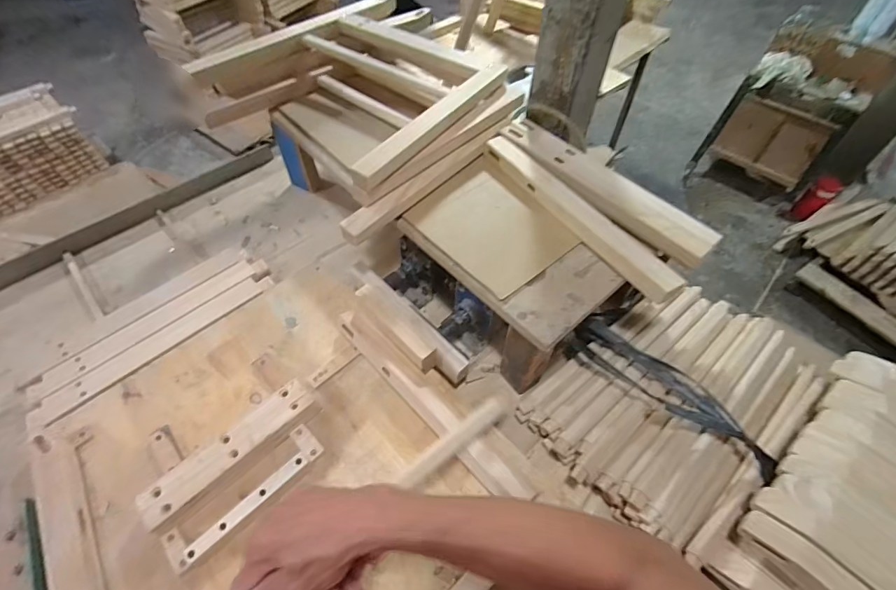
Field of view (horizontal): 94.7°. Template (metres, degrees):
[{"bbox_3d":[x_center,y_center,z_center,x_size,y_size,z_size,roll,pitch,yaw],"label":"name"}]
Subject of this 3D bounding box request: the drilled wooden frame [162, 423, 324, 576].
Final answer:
[{"bbox_3d":[-0.284,0.283,0.589,0.063,0.028,0.223,37,62,23],"label":"drilled wooden frame"}]

